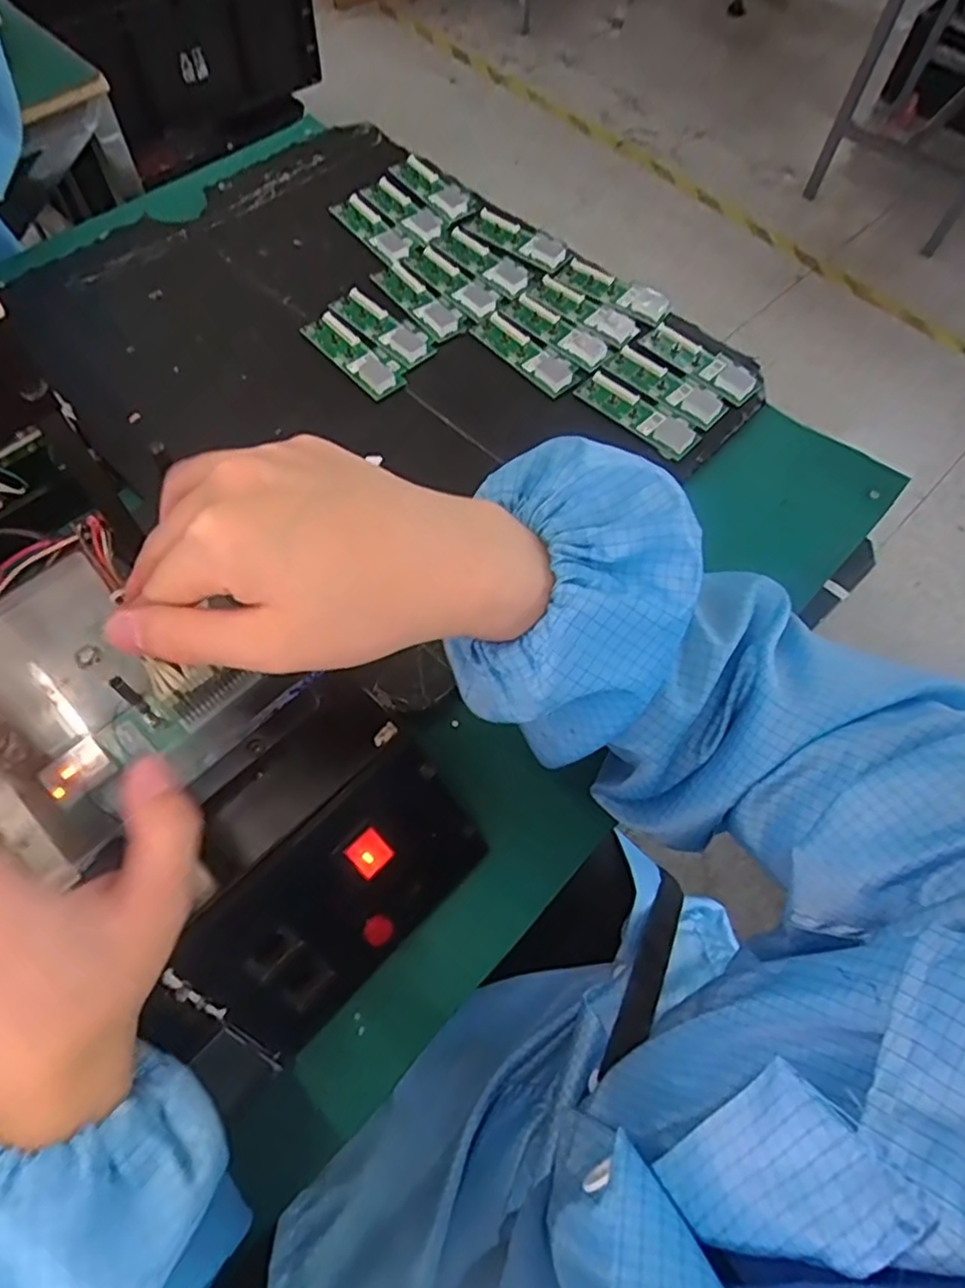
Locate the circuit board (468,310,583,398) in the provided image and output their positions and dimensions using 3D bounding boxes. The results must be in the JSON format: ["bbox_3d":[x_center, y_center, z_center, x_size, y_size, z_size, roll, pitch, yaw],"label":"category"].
[{"bbox_3d":[0.036,-0.238,0.554,0.034,0.005,0.103,-40,70,-18],"label":"circuit board"}]

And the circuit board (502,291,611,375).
[{"bbox_3d":[0.063,-0.259,0.566,0.036,0.004,0.099,-41,70,-19],"label":"circuit board"}]

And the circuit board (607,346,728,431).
[{"bbox_3d":[0.145,-0.203,0.540,0.098,0.004,0.035,38,69,17],"label":"circuit board"}]

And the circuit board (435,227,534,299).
[{"bbox_3d":[0.004,-0.340,0.607,0.040,0.007,0.103,-40,70,-18],"label":"circuit board"}]

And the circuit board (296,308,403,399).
[{"bbox_3d":[-0.103,-0.235,0.549,0.035,0.010,0.104,-40,70,-18],"label":"circuit board"}]

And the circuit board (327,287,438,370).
[{"bbox_3d":[-0.082,-0.265,0.562,0.036,0.011,0.102,-39,70,-18],"label":"circuit board"}]

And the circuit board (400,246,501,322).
[{"bbox_3d":[-0.026,-0.314,0.593,0.034,0.004,0.103,-37,69,-17],"label":"circuit board"}]

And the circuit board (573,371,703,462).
[{"bbox_3d":[0.121,-0.178,0.530,0.100,0.007,0.034,39,69,17],"label":"circuit board"}]

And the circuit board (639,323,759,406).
[{"bbox_3d":[0.176,-0.228,0.548,0.036,0.006,0.099,-41,70,-18],"label":"circuit board"}]

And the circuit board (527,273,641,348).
[{"bbox_3d":[0.085,-0.283,0.577,0.100,0.004,0.035,37,69,16],"label":"circuit board"}]

